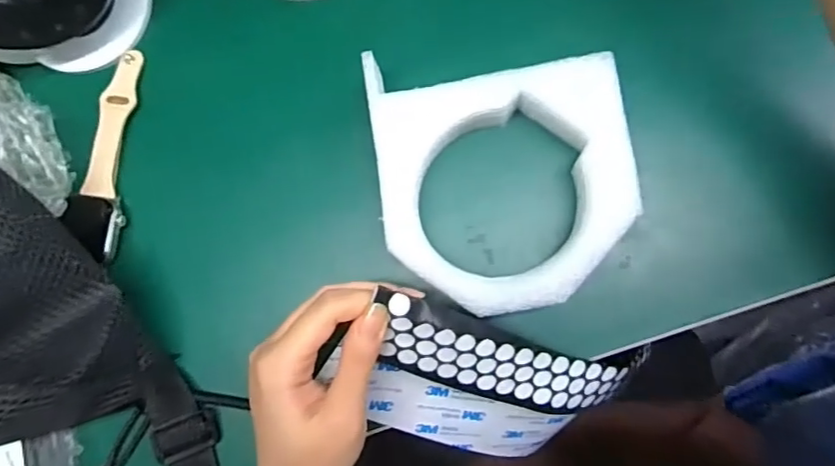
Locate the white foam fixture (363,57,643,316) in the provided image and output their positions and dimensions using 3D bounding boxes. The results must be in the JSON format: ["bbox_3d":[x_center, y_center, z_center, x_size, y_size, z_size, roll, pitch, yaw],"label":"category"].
[{"bbox_3d":[0.044,-0.027,0.291,0.123,0.042,0.131,-7,83,5],"label":"white foam fixture"}]

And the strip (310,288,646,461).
[{"bbox_3d":[0.032,0.081,0.294,0.158,0.017,0.093,15,125,-16],"label":"strip"}]

